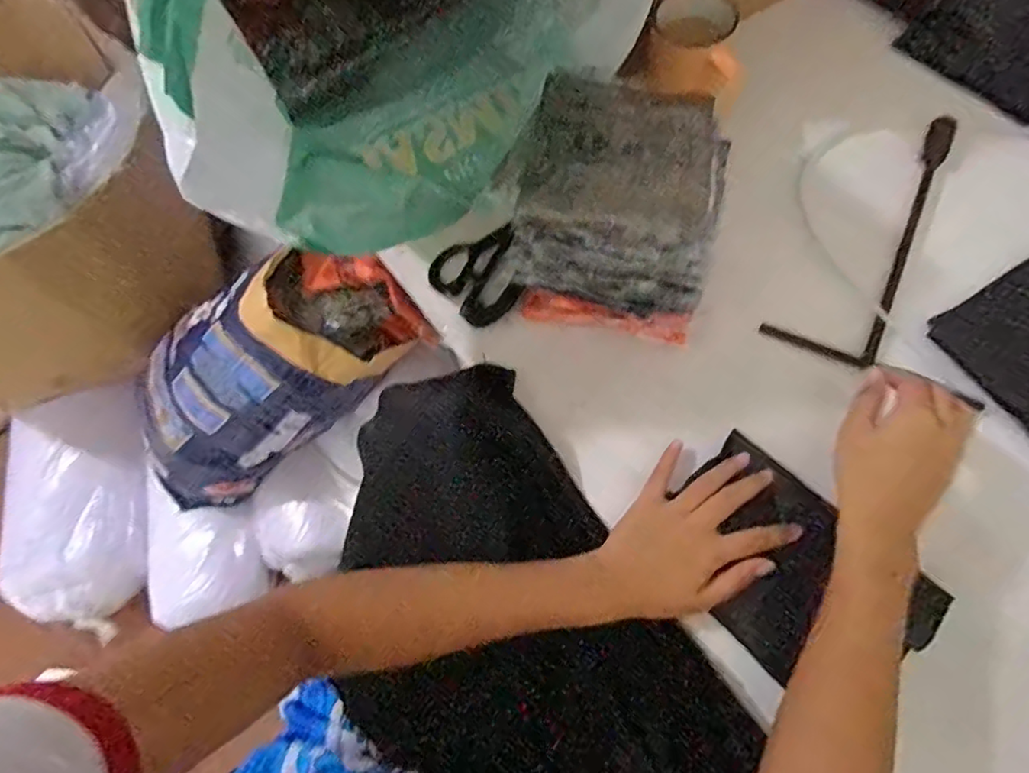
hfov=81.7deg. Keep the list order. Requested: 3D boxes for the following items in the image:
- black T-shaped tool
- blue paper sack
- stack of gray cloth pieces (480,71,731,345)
[{"bbox_3d":[0.375,-0.131,0.545,0.167,0.020,0.305,31,73,15],"label":"black T-shaped tool"},{"bbox_3d":[-0.476,0.006,1.063,0.683,0.234,0.235,-40,63,32],"label":"blue paper sack"},{"bbox_3d":[0.078,-0.130,0.482,0.162,0.168,0.118,13,68,8],"label":"stack of gray cloth pieces"}]

